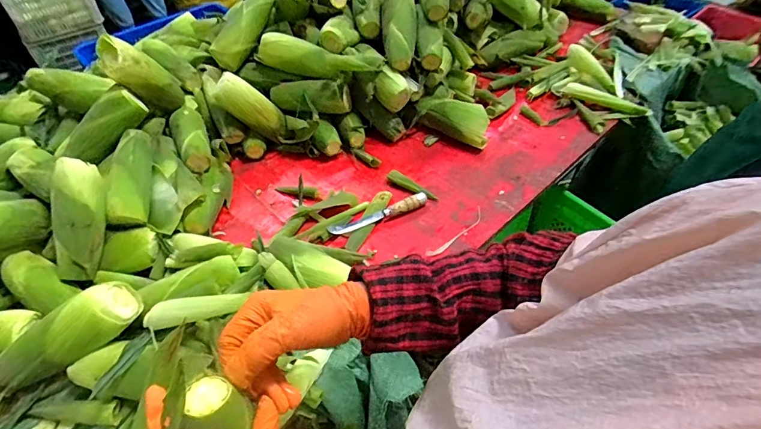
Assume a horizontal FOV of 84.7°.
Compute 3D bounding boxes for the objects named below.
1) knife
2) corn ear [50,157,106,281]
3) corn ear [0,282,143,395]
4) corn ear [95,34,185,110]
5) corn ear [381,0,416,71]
[{"bbox_3d":[-0.002,0.000,0.796,0.198,0.021,0.025,-20,51,-16],"label":"knife"},{"bbox_3d":[-0.482,0.008,0.670,0.062,0.051,0.192,-4,87,-3],"label":"corn ear"},{"bbox_3d":[-0.429,0.169,0.558,0.191,0.079,0.061,-36,56,-10],"label":"corn ear"},{"bbox_3d":[-0.447,-0.259,0.799,0.072,0.183,0.074,36,88,28],"label":"corn ear"},{"bbox_3d":[0.042,-0.411,0.932,0.072,0.067,0.193,-3,75,-2],"label":"corn ear"}]

